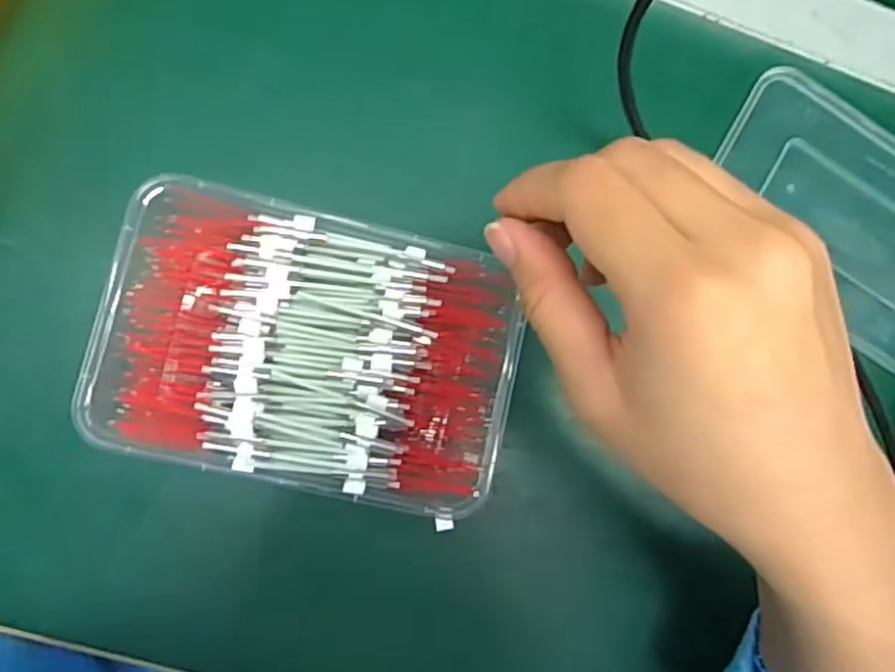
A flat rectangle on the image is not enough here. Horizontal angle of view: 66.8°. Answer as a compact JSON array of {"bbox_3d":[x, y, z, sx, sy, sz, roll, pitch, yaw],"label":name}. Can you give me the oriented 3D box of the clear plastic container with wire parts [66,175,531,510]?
[{"bbox_3d":[-0.056,0.006,0.290,0.165,0.043,0.110,13,84,-6],"label":"clear plastic container with wire parts"}]

